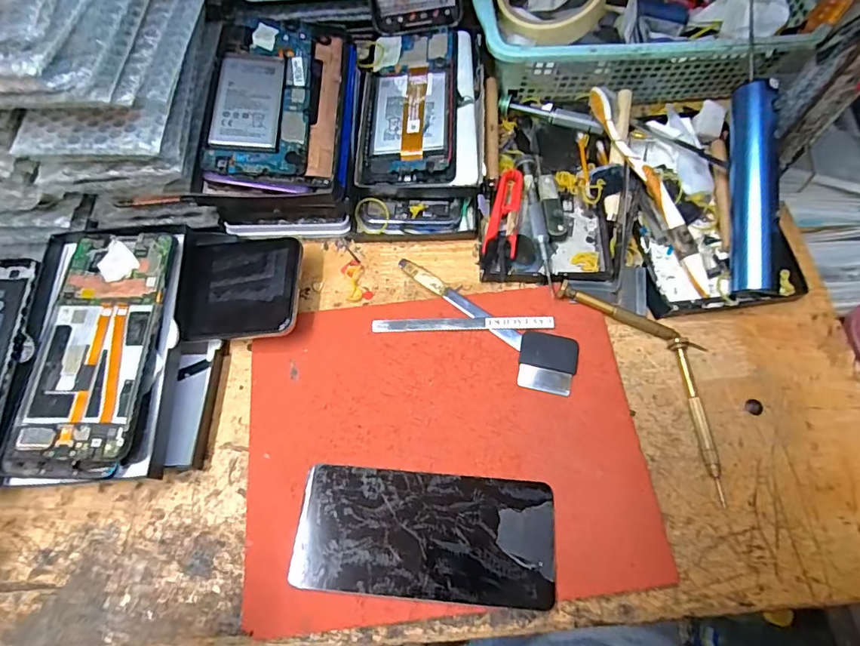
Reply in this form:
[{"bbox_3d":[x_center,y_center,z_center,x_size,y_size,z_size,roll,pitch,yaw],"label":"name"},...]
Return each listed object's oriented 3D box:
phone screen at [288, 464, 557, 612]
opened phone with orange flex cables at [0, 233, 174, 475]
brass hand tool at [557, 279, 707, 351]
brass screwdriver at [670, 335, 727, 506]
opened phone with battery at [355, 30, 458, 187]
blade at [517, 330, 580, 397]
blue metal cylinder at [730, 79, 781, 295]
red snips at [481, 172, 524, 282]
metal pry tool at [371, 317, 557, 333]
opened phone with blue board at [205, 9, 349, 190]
[{"bbox_3d":[-0.002,0.128,0.297,0.154,0.005,0.071,4,67,3],"label":"phone screen"},{"bbox_3d":[-0.219,0.013,0.320,0.074,0.010,0.159,1,69,-1],"label":"opened phone with orange flex cables"},{"bbox_3d":[0.144,-0.004,0.348,0.107,0.014,0.011,21,69,9],"label":"brass hand tool"},{"bbox_3d":[0.178,0.062,0.323,0.014,0.010,0.108,-2,67,0],"label":"brass screwdriver"},{"bbox_3d":[-0.017,-0.181,0.405,0.079,0.010,0.148,0,71,7],"label":"opened phone with battery"},{"bbox_3d":[0.082,0.027,0.339,0.040,0.004,0.043,11,68,5],"label":"blade"},{"bbox_3d":[0.236,-0.098,0.353,0.024,0.021,0.153,3,86,2],"label":"blue metal cylinder"},{"bbox_3d":[0.057,-0.075,0.379,0.023,0.015,0.100,12,68,6],"label":"red snips"},{"bbox_3d":[0.024,0.001,0.351,0.129,0.004,0.008,-1,77,1],"label":"metal pry tool"},{"bbox_3d":[-0.112,-0.177,0.371,0.092,0.008,0.162,5,68,-12],"label":"opened phone with blue board"}]

